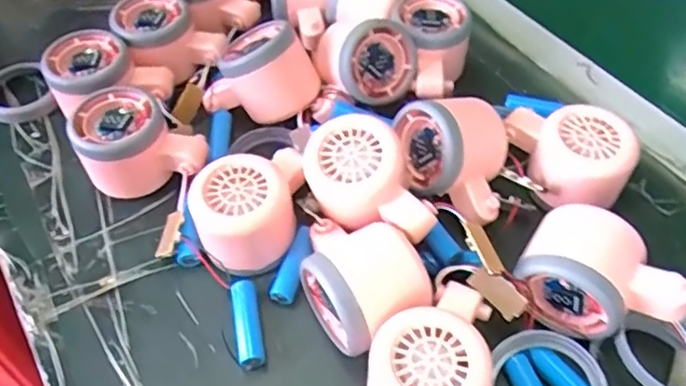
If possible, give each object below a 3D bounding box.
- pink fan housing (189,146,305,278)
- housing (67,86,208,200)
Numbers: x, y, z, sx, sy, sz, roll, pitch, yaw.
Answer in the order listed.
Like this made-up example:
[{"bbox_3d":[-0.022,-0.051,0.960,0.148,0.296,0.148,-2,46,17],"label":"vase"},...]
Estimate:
[{"bbox_3d":[-0.056,0.010,0.363,0.065,0.051,0.068,-7,53,-4],"label":"pink fan housing"},{"bbox_3d":[-0.134,-0.036,0.398,0.078,0.052,0.060,-8,53,-4],"label":"housing"}]

